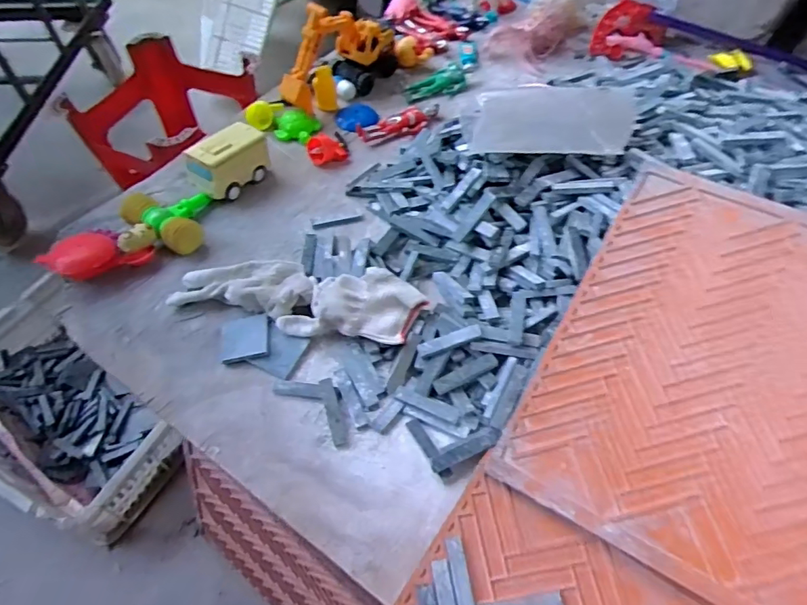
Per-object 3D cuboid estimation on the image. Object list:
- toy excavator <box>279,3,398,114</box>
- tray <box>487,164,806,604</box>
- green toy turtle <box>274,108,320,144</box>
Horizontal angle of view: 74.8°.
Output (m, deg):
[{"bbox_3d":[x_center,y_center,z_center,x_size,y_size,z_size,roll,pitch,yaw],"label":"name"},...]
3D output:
[{"bbox_3d":[-0.088,-0.354,0.741,0.055,0.133,0.197,35,62,22],"label":"toy excavator"},{"bbox_3d":[0.292,0.060,0.462,0.303,0.011,0.363,25,73,21],"label":"tray"},{"bbox_3d":[-0.149,-0.248,0.740,0.059,0.021,0.052,-2,55,-1],"label":"green toy turtle"}]

